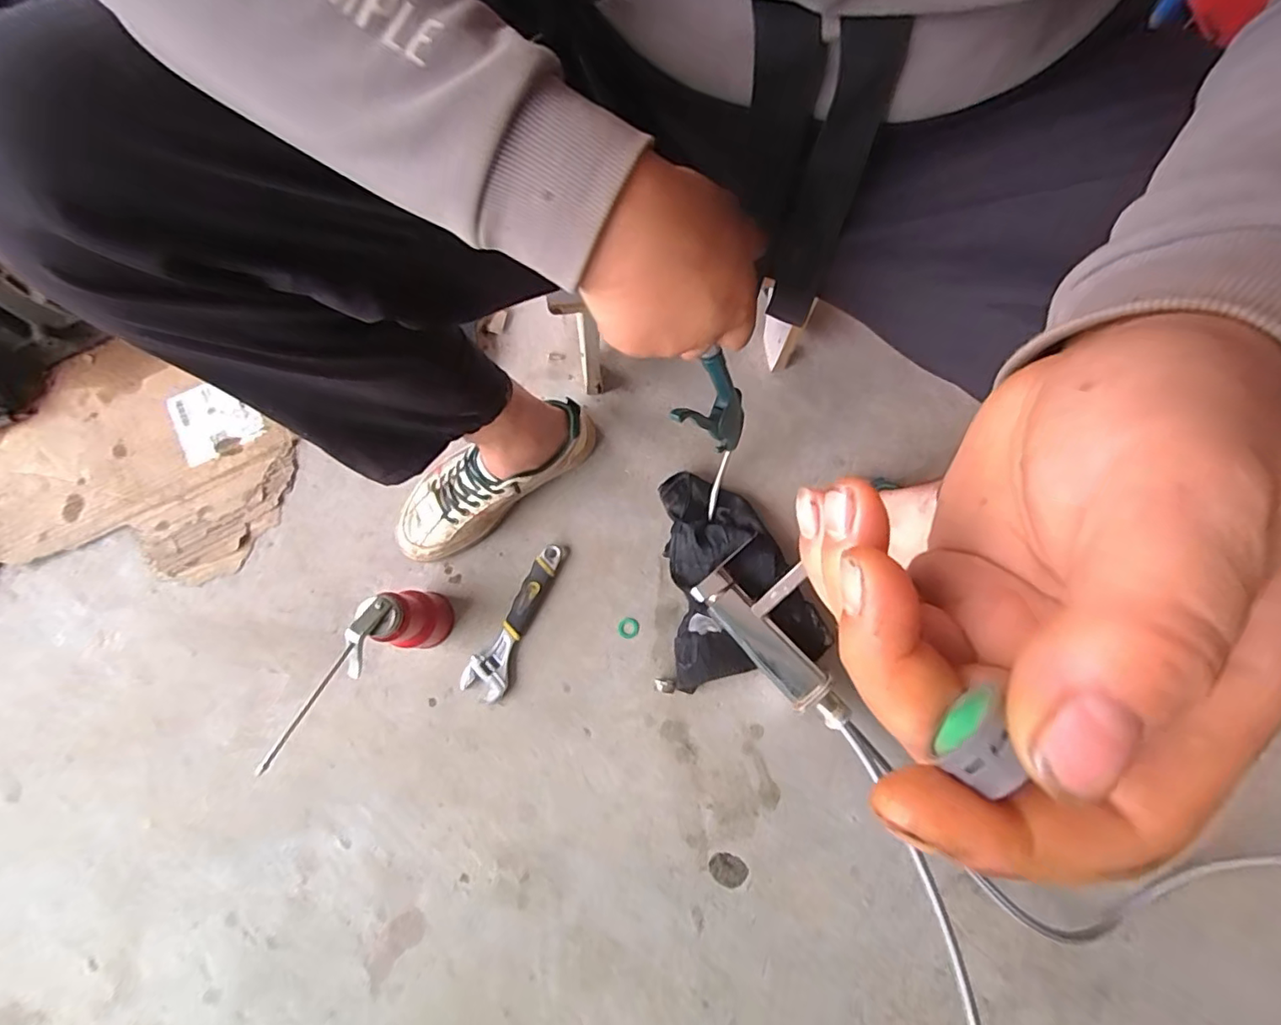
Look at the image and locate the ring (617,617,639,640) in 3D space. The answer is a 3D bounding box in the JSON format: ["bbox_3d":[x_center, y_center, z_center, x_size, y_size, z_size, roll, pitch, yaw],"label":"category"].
[{"bbox_3d":[-0.014,0.137,0.657,0.025,0.004,0.025,0,79,-1],"label":"ring"}]

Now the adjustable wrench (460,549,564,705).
[{"bbox_3d":[-0.146,0.125,0.655,0.049,0.013,0.187,25,80,4],"label":"adjustable wrench"}]

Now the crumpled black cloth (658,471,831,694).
[{"bbox_3d":[0.093,0.063,0.647,0.170,0.058,0.251,-16,80,-4],"label":"crumpled black cloth"}]

